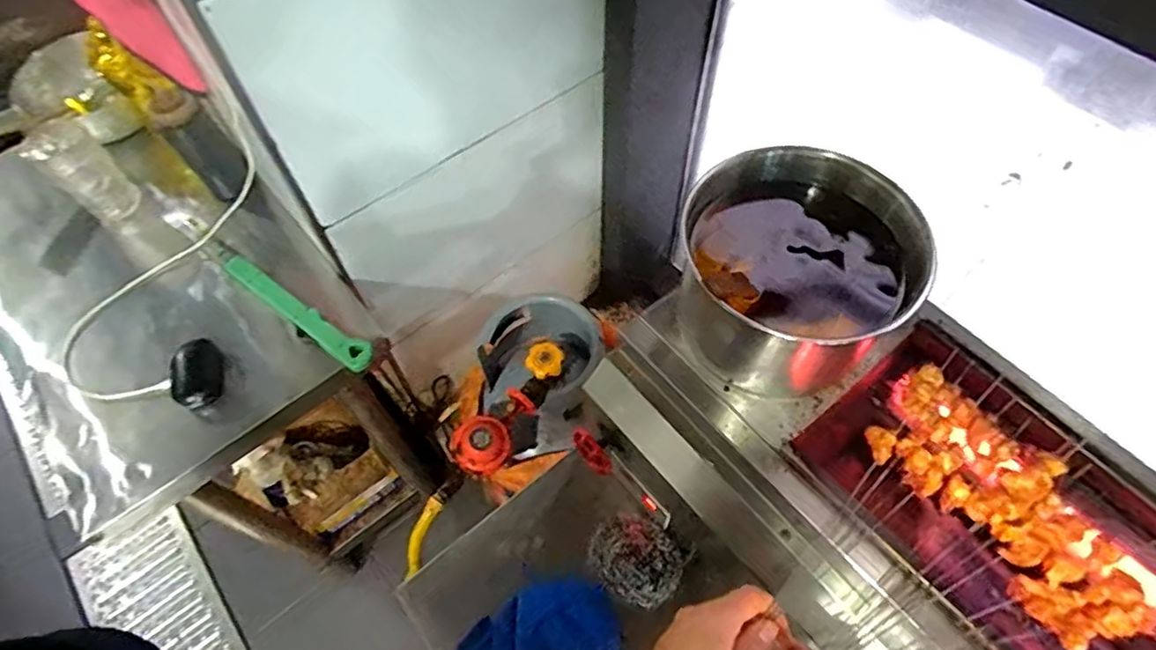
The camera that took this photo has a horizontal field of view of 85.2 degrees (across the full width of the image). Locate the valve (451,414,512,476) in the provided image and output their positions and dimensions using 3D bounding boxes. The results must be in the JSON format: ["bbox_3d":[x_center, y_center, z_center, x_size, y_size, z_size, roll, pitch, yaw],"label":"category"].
[{"bbox_3d":[-0.140,0.172,0.916,0.078,0.042,0.085,-1,58,1],"label":"valve"}]

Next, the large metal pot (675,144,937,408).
[{"bbox_3d":[0.174,-0.043,0.545,0.165,0.161,0.189,-30,62,-16],"label":"large metal pot"}]

